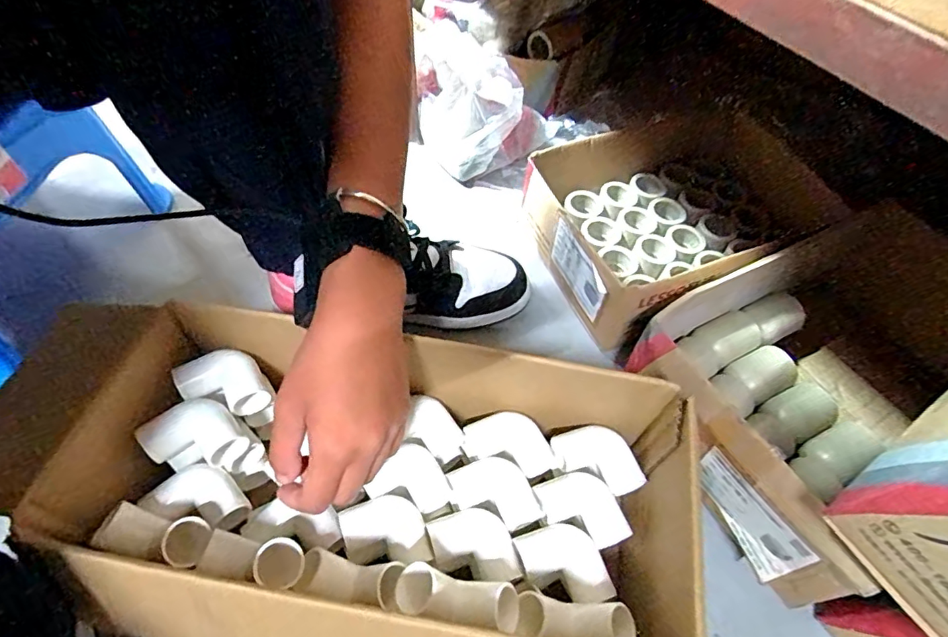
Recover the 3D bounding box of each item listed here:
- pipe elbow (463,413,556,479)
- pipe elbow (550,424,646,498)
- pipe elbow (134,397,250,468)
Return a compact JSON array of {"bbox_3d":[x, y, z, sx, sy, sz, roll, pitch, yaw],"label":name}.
[{"bbox_3d":[0.029,0.100,0.410,0.072,0.027,0.035,18,56,10],"label":"pipe elbow"},{"bbox_3d":[0.097,0.108,0.396,0.069,0.023,0.041,21,57,12],"label":"pipe elbow"},{"bbox_3d":[-0.198,0.084,0.357,0.055,0.023,0.052,-36,64,-24],"label":"pipe elbow"}]

